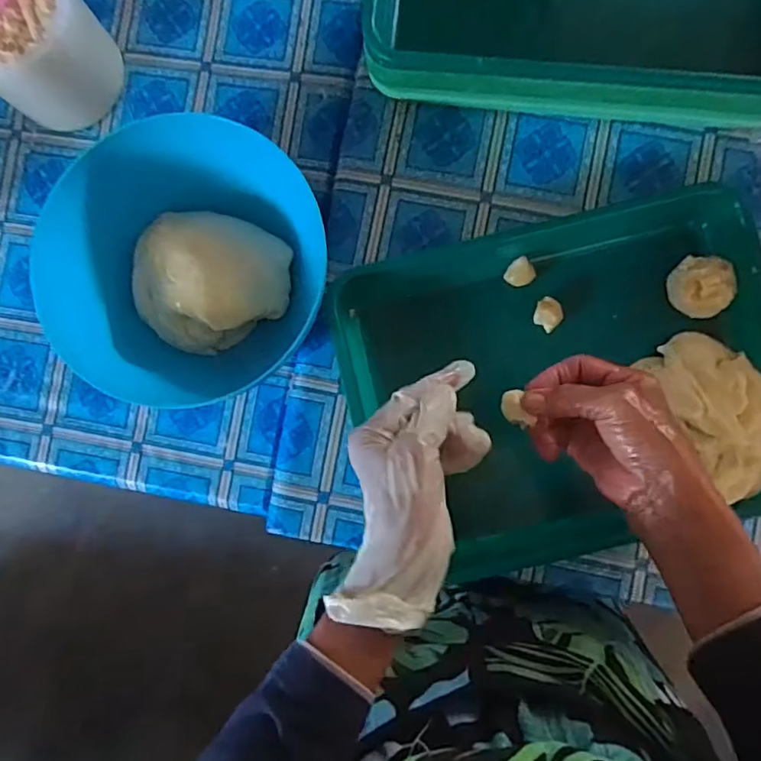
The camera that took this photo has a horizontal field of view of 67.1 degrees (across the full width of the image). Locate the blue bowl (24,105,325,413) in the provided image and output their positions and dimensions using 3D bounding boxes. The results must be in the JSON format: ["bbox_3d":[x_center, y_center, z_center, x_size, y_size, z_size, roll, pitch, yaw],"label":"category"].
[{"bbox_3d":[-0.169,-0.108,0.521,0.237,0.096,0.223,0,86,4],"label":"blue bowl"}]

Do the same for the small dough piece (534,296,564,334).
[{"bbox_3d":[0.150,-0.059,0.517,0.024,0.021,0.027,30,89,5],"label":"small dough piece"}]

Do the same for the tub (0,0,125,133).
[{"bbox_3d":[-0.331,-0.326,0.550,0.137,0.111,0.120,42,90,5],"label":"tub"}]

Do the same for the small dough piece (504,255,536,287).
[{"bbox_3d":[0.127,-0.096,0.521,0.027,0.015,0.024,-42,85,0],"label":"small dough piece"}]

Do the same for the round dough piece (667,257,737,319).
[{"bbox_3d":[0.276,-0.081,0.491,0.048,0.031,0.048,0,86,4],"label":"round dough piece"}]

